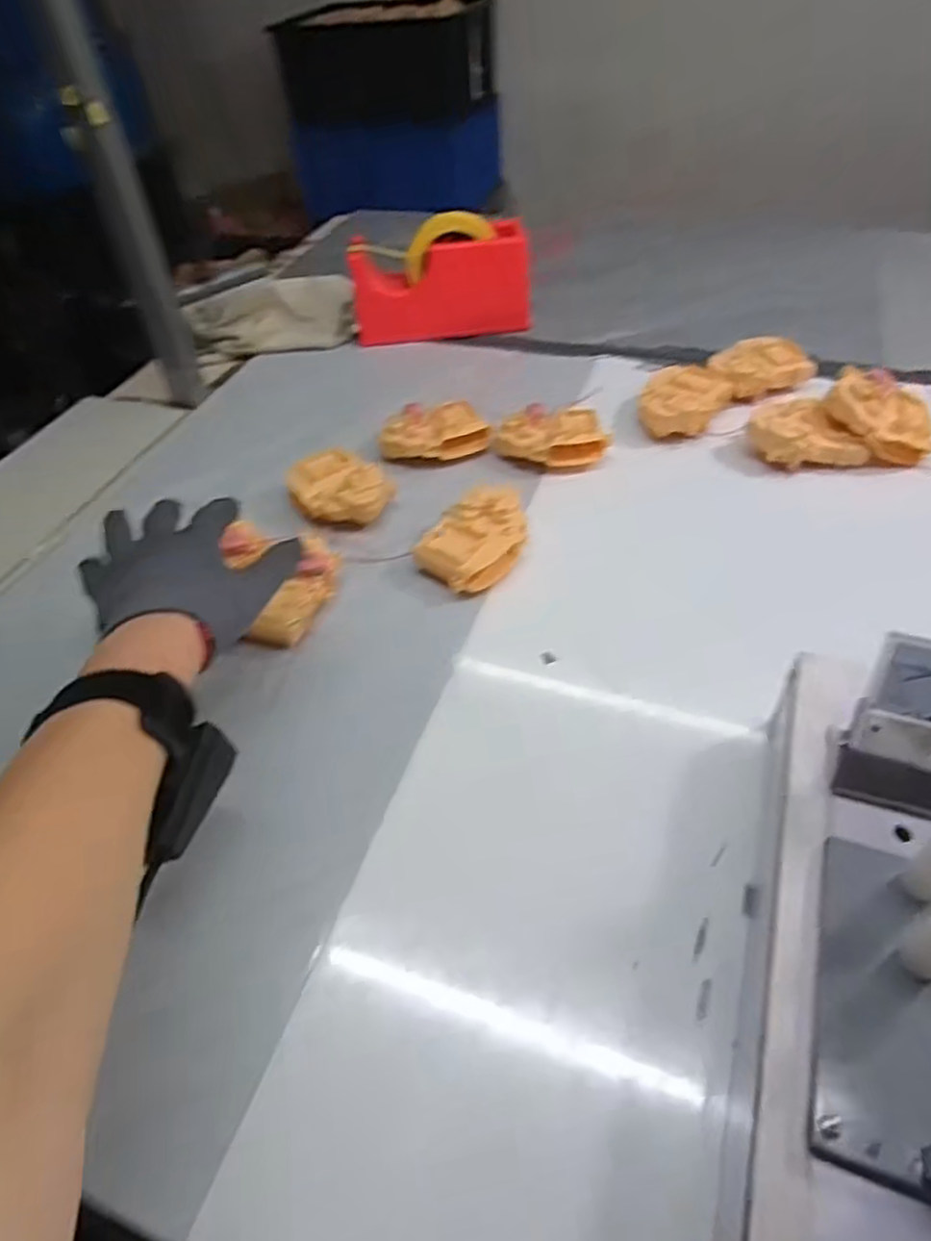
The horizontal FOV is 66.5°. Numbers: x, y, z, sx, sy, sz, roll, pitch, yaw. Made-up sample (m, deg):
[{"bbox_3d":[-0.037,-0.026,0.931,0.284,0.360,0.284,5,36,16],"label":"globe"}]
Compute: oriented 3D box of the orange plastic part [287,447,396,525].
[{"bbox_3d":[-0.107,-0.113,0.620,0.084,0.037,0.094,-21,49,-12],"label":"orange plastic part"}]

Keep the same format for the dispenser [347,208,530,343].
[{"bbox_3d":[-0.028,-0.388,0.818,0.203,0.114,0.053,-9,47,-3],"label":"dispenser"}]

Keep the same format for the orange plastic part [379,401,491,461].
[{"bbox_3d":[-0.030,-0.175,0.670,0.098,0.032,0.058,-10,47,-4],"label":"orange plastic part"}]

